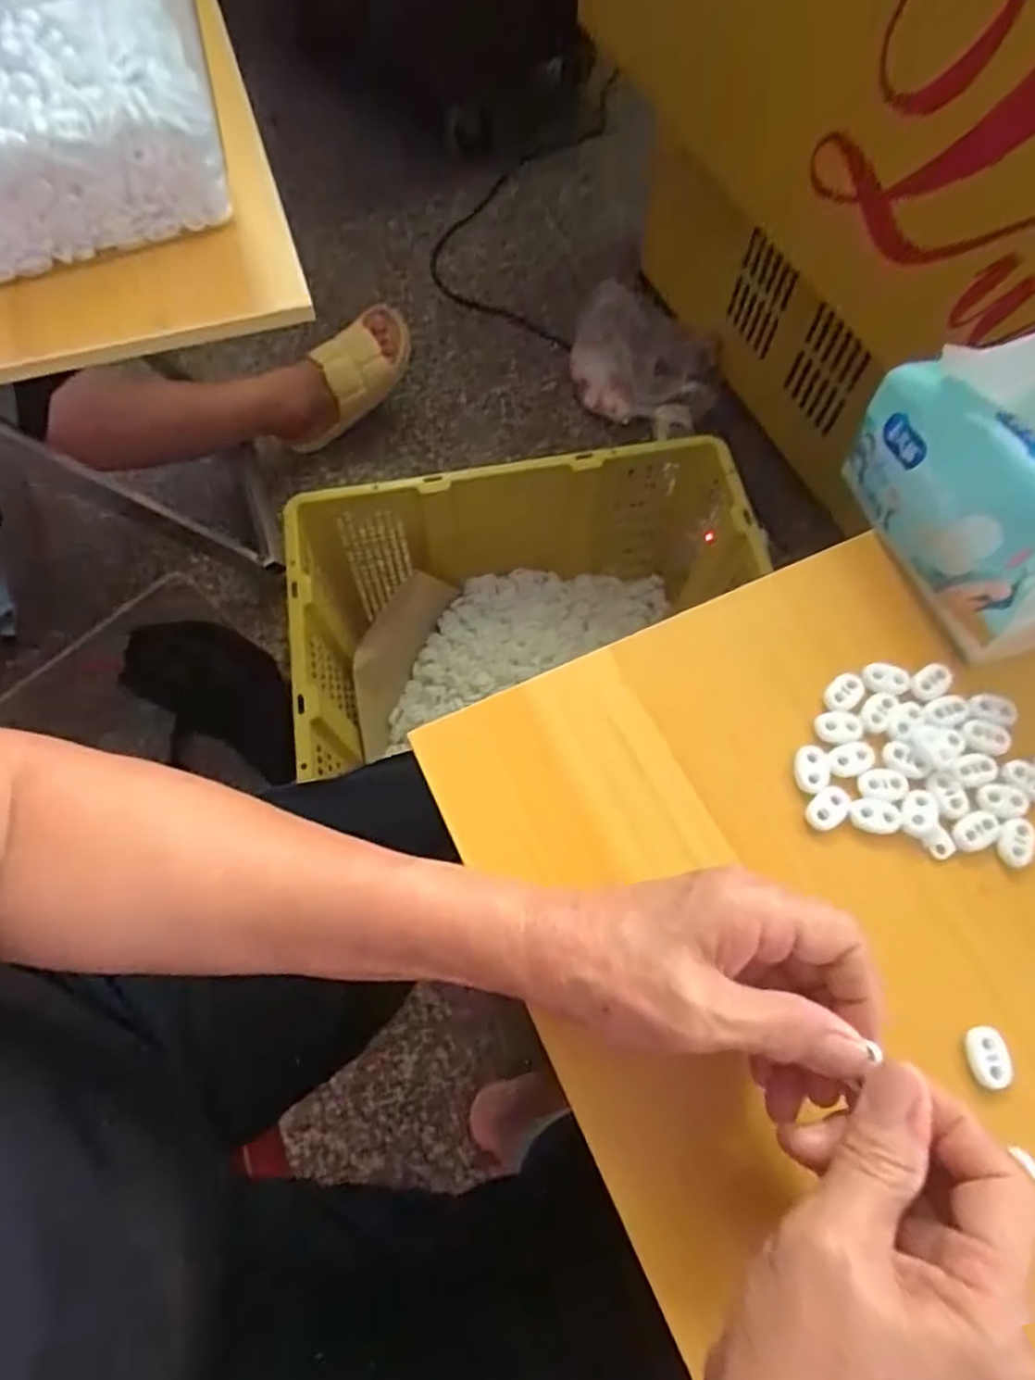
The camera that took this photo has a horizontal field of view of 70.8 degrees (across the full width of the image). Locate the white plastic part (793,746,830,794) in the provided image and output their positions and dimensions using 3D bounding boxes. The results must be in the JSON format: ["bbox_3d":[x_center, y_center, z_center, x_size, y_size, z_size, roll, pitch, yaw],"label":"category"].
[{"bbox_3d":[0.139,0.037,0.344,0.016,0.004,0.024,9,68,3],"label":"white plastic part"}]

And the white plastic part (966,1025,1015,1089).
[{"bbox_3d":[0.193,0.150,0.298,0.015,0.007,0.022,-1,68,-1],"label":"white plastic part"}]

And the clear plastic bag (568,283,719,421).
[{"bbox_3d":[0.194,-0.512,1.101,0.223,0.082,0.216,12,68,4],"label":"clear plastic bag"}]

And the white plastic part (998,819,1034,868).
[{"bbox_3d":[0.228,0.069,0.331,0.015,0.004,0.022,27,70,10],"label":"white plastic part"}]

